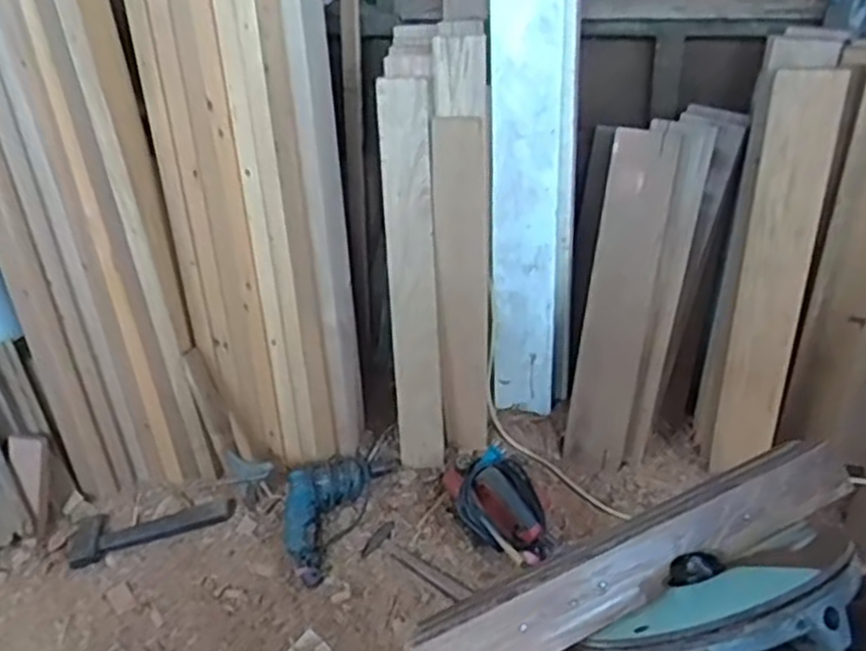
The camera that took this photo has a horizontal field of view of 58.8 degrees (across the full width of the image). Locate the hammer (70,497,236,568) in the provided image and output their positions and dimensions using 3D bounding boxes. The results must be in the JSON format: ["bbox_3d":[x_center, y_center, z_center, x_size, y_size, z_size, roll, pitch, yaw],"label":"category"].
[{"bbox_3d":[-0.592,0.417,1.626,0.338,0.045,0.093,-16,47,-9],"label":"hammer"}]

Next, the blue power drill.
[{"bbox_3d":[-0.244,0.380,1.572,0.153,0.067,0.269,13,49,18],"label":"blue power drill"}]

